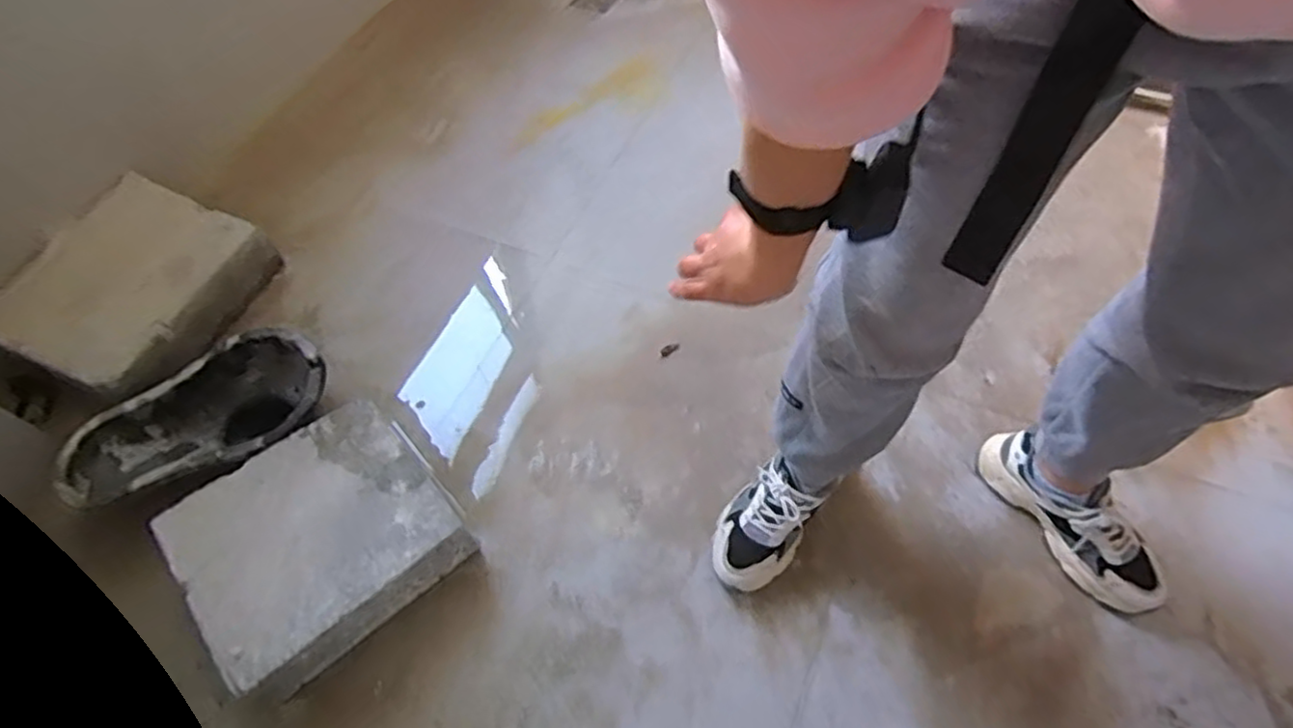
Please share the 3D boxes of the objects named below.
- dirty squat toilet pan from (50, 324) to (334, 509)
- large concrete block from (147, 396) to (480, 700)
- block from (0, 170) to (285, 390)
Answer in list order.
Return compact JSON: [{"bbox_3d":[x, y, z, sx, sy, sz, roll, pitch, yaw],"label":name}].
[{"bbox_3d":[-0.627,0.095,0.989,0.360,0.099,0.214,-34,64,-17],"label":"dirty squat toilet pan"},{"bbox_3d":[-0.422,0.223,0.900,0.303,0.097,0.273,-37,64,-18],"label":"large concrete block"},{"bbox_3d":[-0.826,-0.124,1.118,0.328,0.098,0.346,20,62,13],"label":"block"}]

